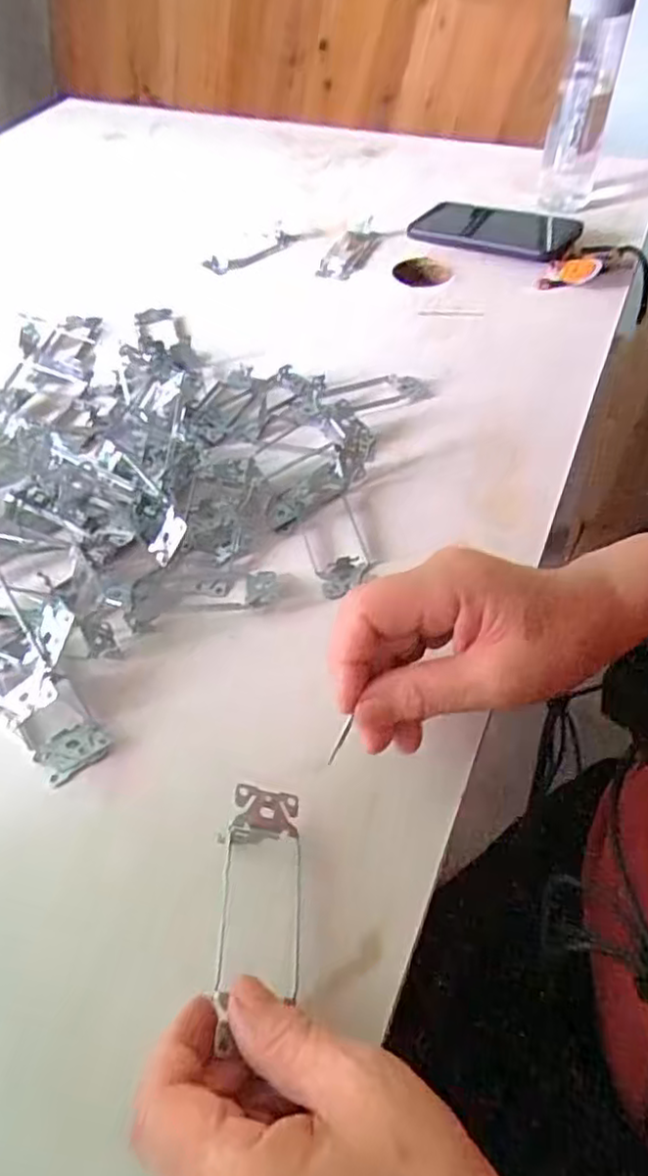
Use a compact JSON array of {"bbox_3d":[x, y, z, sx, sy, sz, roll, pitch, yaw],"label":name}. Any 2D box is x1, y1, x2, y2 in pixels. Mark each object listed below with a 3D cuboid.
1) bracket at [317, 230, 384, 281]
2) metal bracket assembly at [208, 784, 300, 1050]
[{"bbox_3d":[0.031,-0.349,0.674,0.041,0.018,0.092,21,56,19],"label":"bracket"},{"bbox_3d":[-0.031,0.140,0.285,0.040,0.024,0.106,2,46,3],"label":"metal bracket assembly"}]

